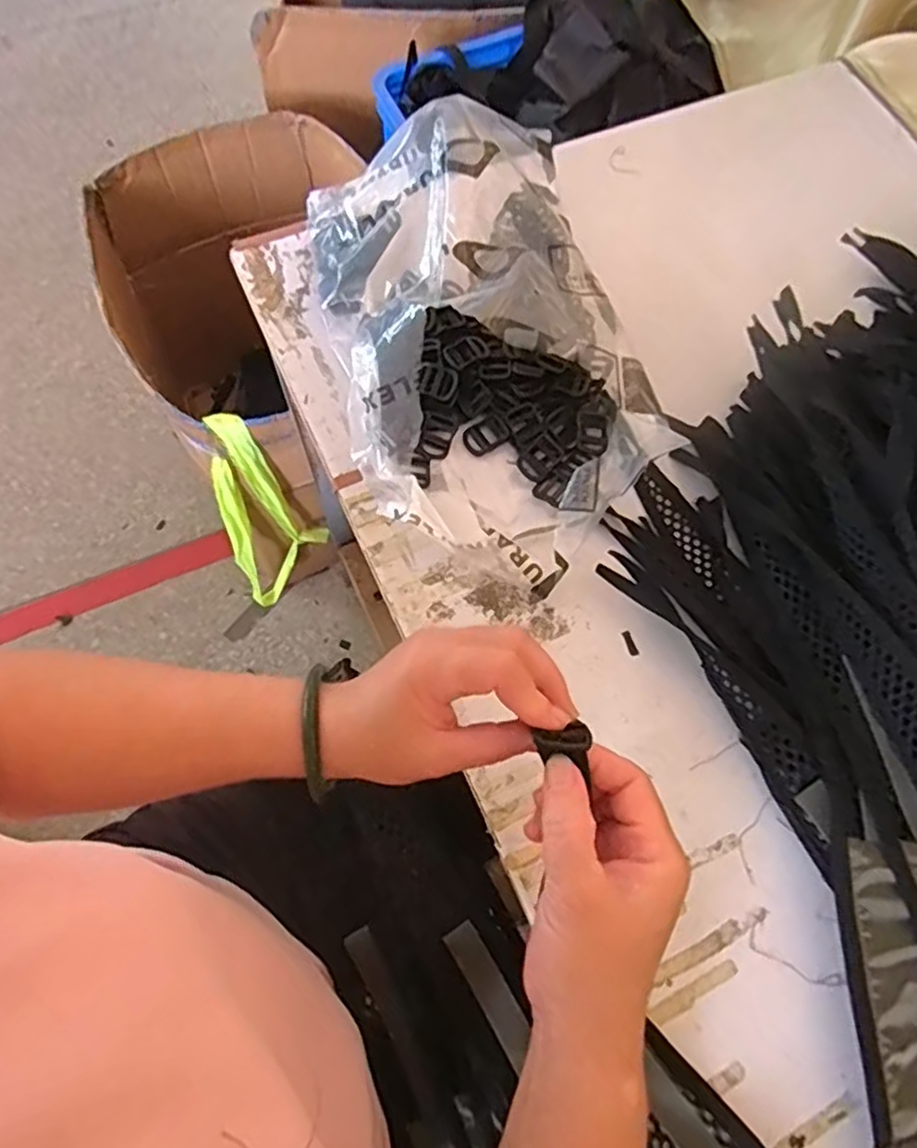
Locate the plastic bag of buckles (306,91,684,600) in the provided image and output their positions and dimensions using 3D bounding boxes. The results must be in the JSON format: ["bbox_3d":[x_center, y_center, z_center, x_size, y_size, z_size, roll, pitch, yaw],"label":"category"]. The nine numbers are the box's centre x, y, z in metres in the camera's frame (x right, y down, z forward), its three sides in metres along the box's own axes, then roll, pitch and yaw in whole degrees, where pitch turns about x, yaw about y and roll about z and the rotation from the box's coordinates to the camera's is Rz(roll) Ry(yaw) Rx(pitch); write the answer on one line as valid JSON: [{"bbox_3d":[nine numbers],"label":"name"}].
[{"bbox_3d":[0.017,-0.188,0.533,0.254,0.105,0.388,-17,69,-9],"label":"plastic bag of buckles"}]

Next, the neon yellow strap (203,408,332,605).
[{"bbox_3d":[-0.287,-0.084,1.011,0.145,0.381,0.078,-34,73,-14],"label":"neon yellow strap"}]

